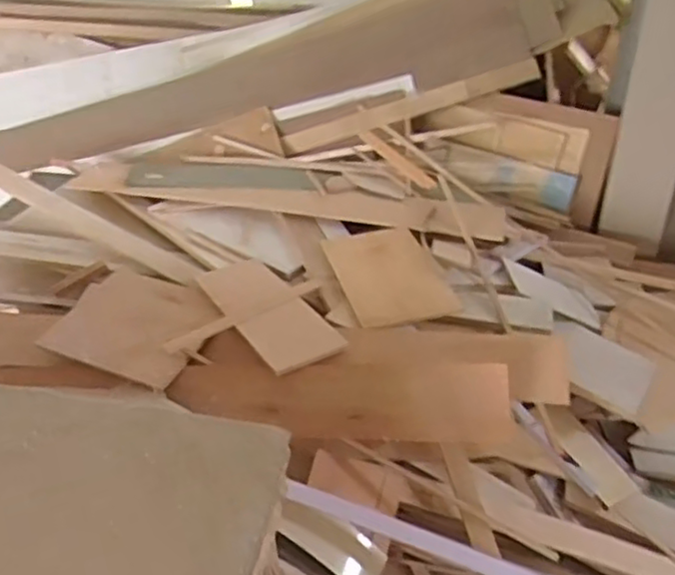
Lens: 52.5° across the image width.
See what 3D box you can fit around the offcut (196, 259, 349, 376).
[{"bbox_3d":[-0.134,0.041,1.327,0.150,0.014,0.363,-21,40,-24],"label":"offcut"}]

